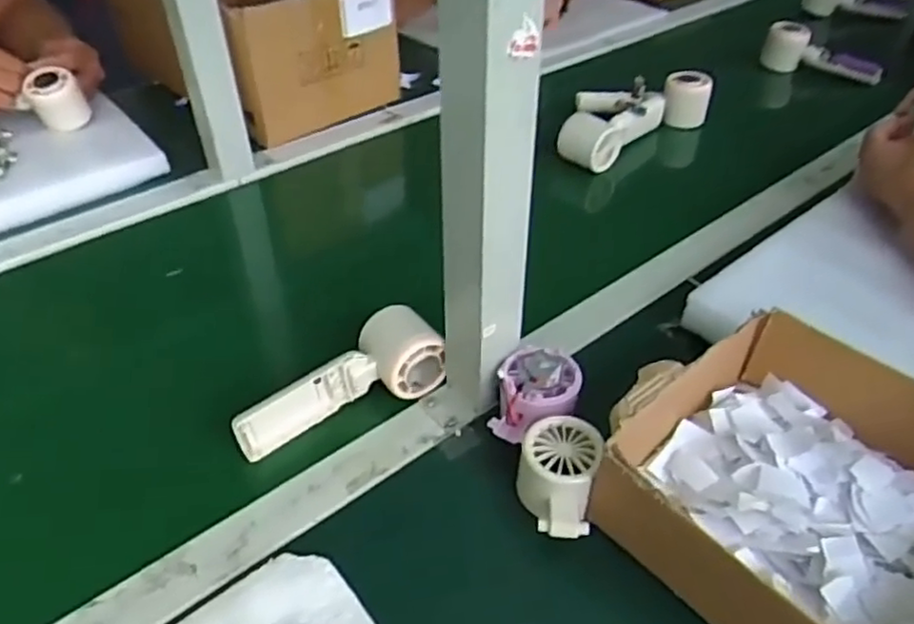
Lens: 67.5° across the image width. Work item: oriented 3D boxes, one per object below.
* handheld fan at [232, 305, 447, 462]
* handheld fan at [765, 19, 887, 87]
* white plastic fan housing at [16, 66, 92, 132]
[{"bbox_3d":[-0.088,0.054,0.512,0.158,0.051,0.057,-27,48,-27],"label":"handheld fan"},{"bbox_3d":[0.521,-0.361,0.975,0.158,0.062,0.050,18,43,0],"label":"handheld fan"},{"bbox_3d":[-0.472,-0.248,0.807,0.055,0.058,0.053,20,45,21],"label":"white plastic fan housing"}]

